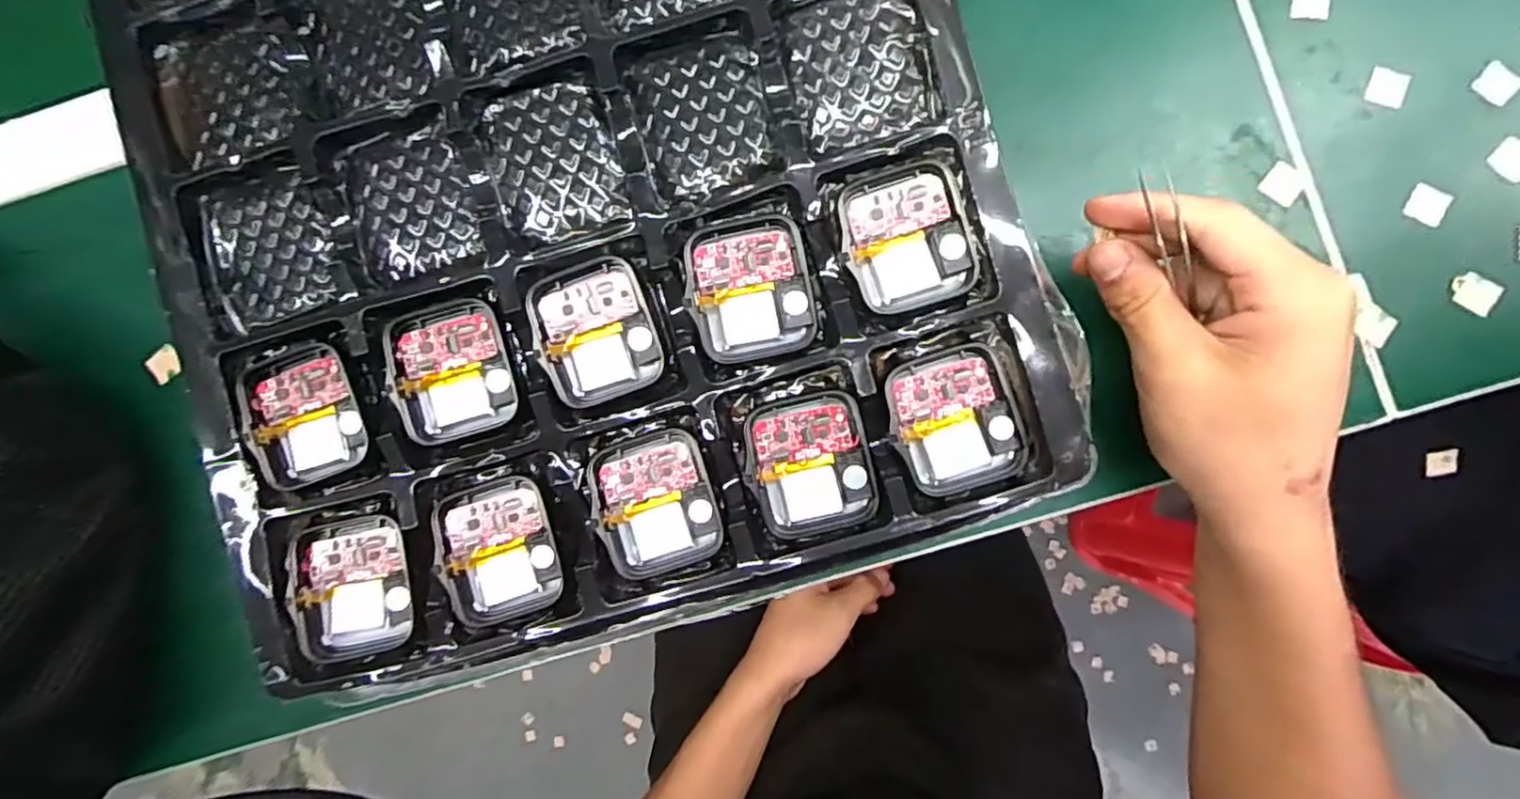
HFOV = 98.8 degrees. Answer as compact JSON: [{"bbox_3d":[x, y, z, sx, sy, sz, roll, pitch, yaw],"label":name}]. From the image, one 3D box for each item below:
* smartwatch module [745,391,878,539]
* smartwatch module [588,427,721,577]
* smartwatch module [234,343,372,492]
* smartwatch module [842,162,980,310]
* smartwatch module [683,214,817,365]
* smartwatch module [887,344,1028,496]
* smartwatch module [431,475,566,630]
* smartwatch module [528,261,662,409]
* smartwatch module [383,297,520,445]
[{"bbox_3d":[0.016,0.021,0.203,0.036,0.008,0.043,-11,85,3],"label":"smartwatch module"},{"bbox_3d":[-0.033,0.032,0.207,0.036,0.010,0.043,-18,85,3],"label":"smartwatch module"},{"bbox_3d":[-0.147,0.005,0.209,0.036,0.005,0.043,-22,85,2],"label":"smartwatch module"},{"bbox_3d":[0.045,-0.050,0.201,0.036,0.008,0.042,-17,85,3],"label":"smartwatch module"},{"bbox_3d":[-0.003,-0.035,0.202,0.037,0.009,0.042,-12,85,3],"label":"smartwatch module"},{"bbox_3d":[0.060,0.007,0.201,0.036,0.005,0.042,-18,85,3],"label":"smartwatch module"},{"bbox_3d":[-0.082,0.047,0.204,0.035,0.005,0.043,-16,85,3],"label":"smartwatch module"},{"bbox_3d":[-0.052,-0.021,0.206,0.035,0.009,0.042,-17,85,3],"label":"smartwatch module"},{"bbox_3d":[-0.099,-0.009,0.207,0.035,0.006,0.043,-11,85,3],"label":"smartwatch module"}]

